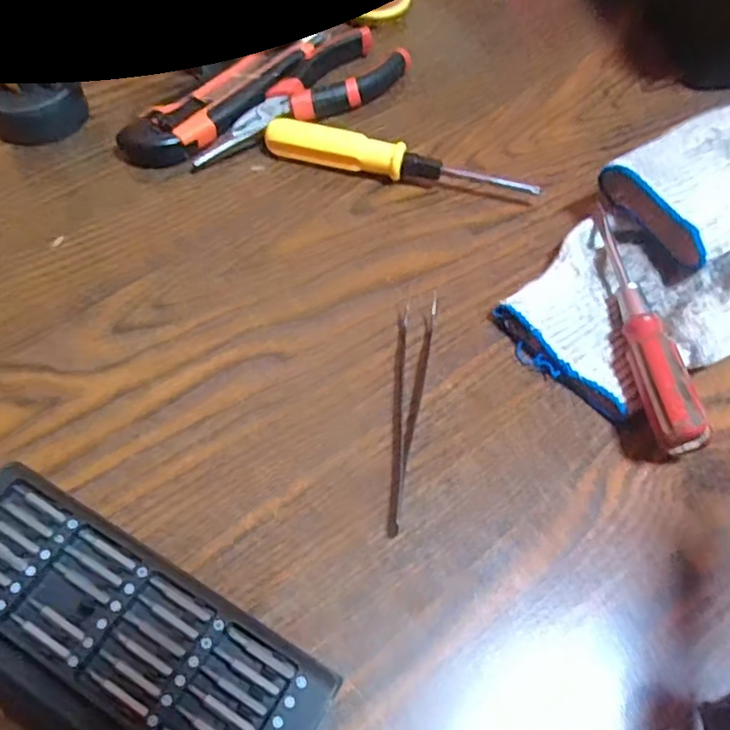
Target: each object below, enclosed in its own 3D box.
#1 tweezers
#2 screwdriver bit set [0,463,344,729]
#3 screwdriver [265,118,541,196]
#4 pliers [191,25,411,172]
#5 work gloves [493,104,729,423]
[{"bbox_3d":[0.017,0.018,0.288,0.016,0.007,0.115,11,59,3],"label":"tweezers"},{"bbox_3d":[-0.092,0.102,0.225,0.155,0.018,0.068,28,62,13],"label":"screwdriver bit set"},{"bbox_3d":[0.018,-0.112,0.361,0.153,0.019,0.018,16,60,6],"label":"screwdriver"},{"bbox_3d":[-0.038,-0.162,0.393,0.047,0.016,0.158,38,64,18],"label":"pliers"},{"bbox_3d":[0.182,-0.071,0.322,0.245,0.054,0.122,-22,63,-15],"label":"work gloves"}]

